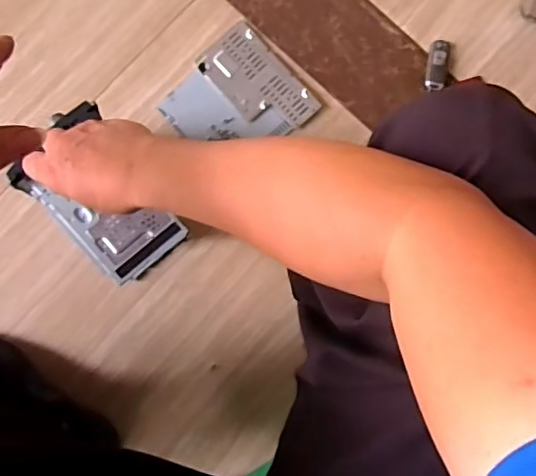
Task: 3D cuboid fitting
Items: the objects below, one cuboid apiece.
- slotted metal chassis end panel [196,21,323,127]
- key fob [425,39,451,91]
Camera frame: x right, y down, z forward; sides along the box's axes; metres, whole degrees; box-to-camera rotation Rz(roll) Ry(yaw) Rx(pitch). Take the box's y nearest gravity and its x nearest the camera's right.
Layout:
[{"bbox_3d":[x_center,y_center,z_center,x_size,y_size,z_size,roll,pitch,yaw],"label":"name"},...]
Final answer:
[{"bbox_3d":[-0.011,-0.226,0.823,0.170,0.008,0.099,45,82,5],"label":"slotted metal chassis end panel"},{"bbox_3d":[0.254,-0.259,0.844,0.032,0.013,0.081,11,81,0],"label":"key fob"}]

